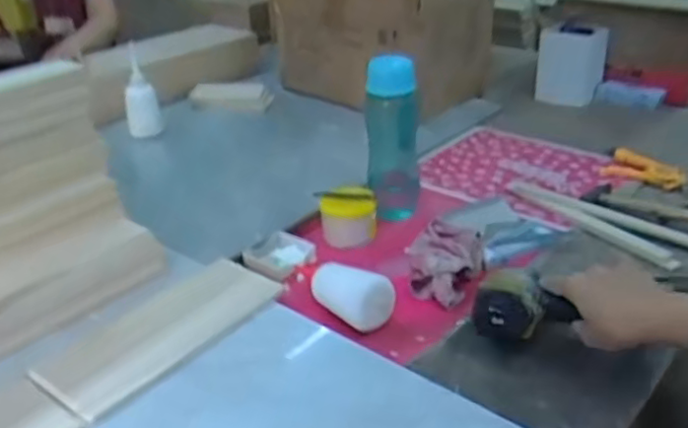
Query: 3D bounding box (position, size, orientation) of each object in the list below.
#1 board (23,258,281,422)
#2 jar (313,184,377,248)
[{"bbox_3d":[-0.195,0.124,0.765,0.121,0.013,0.280,20,35,35],"label":"board"},{"bbox_3d":[0.003,0.007,0.964,0.081,0.072,0.067,-4,28,-4],"label":"jar"}]

